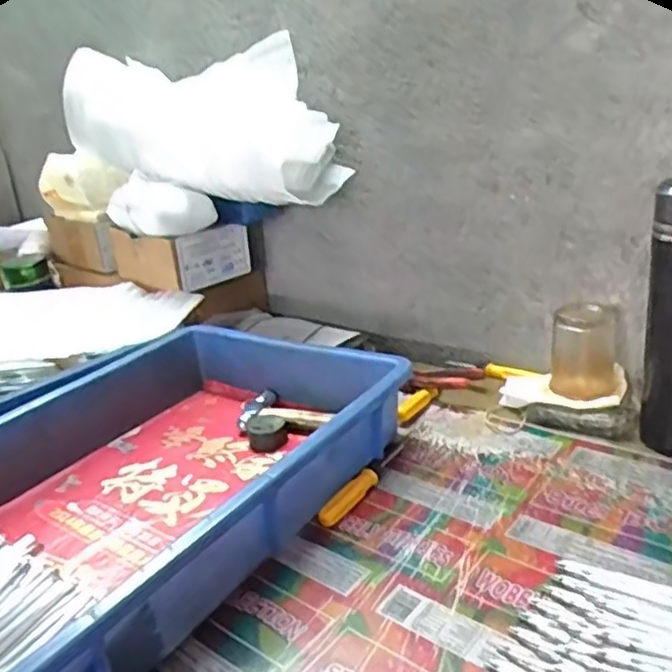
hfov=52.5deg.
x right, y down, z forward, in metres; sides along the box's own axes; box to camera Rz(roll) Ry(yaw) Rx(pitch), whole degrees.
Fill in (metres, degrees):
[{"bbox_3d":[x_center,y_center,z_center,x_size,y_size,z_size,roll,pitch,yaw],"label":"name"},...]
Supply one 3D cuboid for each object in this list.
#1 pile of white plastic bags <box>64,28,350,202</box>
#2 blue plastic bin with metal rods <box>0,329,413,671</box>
[{"bbox_3d":[-0.169,-0.255,0.816,0.367,0.161,0.140,15,30,43],"label":"pile of white plastic bags"},{"bbox_3d":[-0.172,0.112,0.566,0.322,0.082,0.435,9,26,33],"label":"blue plastic bin with metal rods"}]

